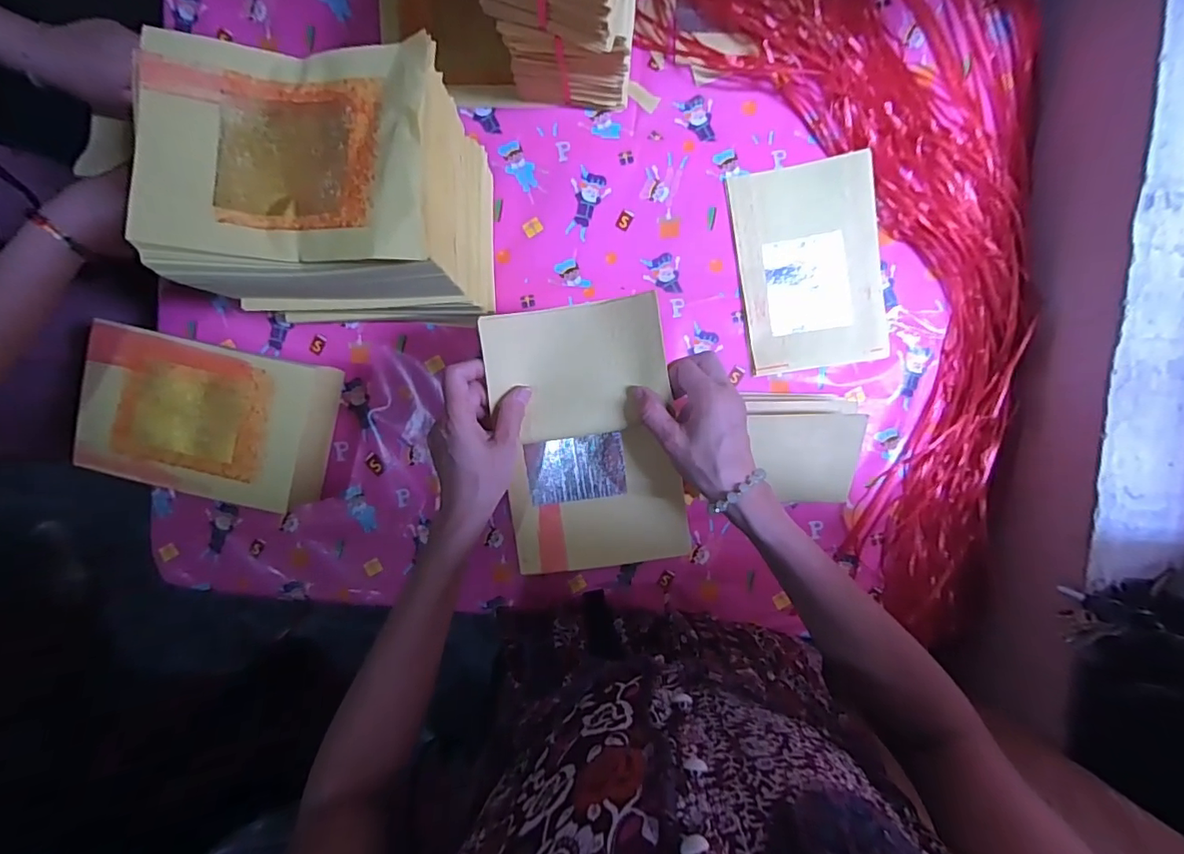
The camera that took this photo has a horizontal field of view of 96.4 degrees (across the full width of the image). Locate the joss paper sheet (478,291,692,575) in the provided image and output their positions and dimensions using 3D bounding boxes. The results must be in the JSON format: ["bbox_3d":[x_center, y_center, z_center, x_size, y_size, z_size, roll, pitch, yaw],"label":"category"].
[{"bbox_3d":[-0.004,0.013,0.465,0.152,0.031,0.230,-8,94,1],"label":"joss paper sheet"}]

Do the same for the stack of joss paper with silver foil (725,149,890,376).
[{"bbox_3d":[0.251,-0.185,0.610,0.159,0.017,0.230,-8,94,1],"label":"stack of joss paper with silver foil"}]

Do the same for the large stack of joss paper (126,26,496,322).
[{"bbox_3d":[-0.223,-0.199,0.475,0.228,0.195,0.180,1,94,1],"label":"large stack of joss paper"}]

